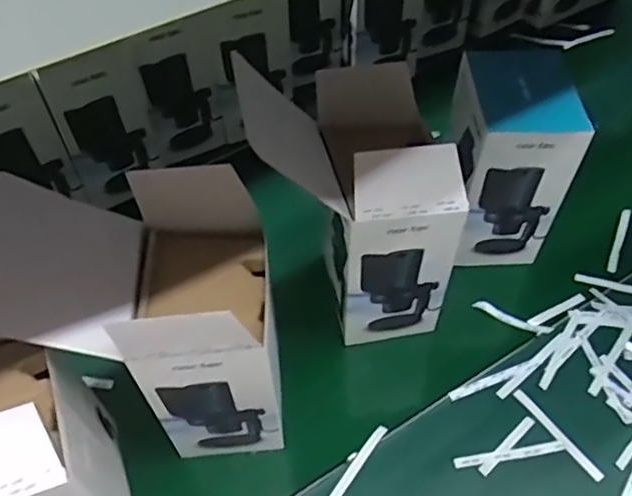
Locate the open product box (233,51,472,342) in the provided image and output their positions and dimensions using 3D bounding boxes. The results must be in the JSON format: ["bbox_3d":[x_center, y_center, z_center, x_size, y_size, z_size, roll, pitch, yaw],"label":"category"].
[{"bbox_3d":[0.036,-0.047,0.666,0.189,0.292,0.171,-11,53,-6],"label":"open product box"}]

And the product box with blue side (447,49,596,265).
[{"bbox_3d":[0.235,-0.109,0.761,0.118,0.226,0.146,1,52,2],"label":"product box with blue side"}]

